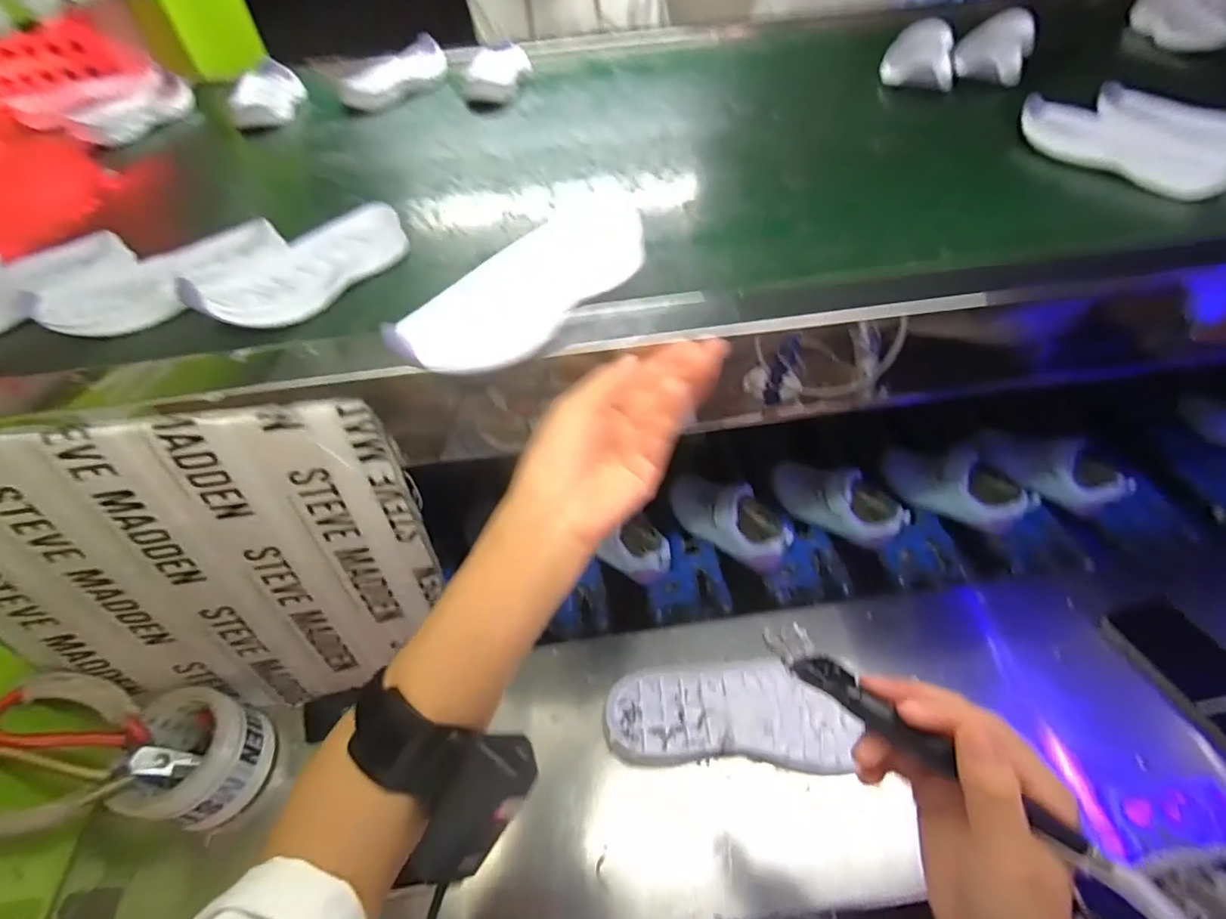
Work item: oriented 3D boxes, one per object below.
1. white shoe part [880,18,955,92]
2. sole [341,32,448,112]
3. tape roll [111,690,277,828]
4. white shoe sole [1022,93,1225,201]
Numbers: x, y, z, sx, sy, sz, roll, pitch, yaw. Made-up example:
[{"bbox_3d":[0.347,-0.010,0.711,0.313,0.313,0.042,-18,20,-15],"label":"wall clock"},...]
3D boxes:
[{"bbox_3d":[0.362,-0.475,0.658,0.075,0.031,0.160,16,53,16],"label":"white shoe part"},{"bbox_3d":[-0.277,-0.497,0.719,0.055,0.031,0.183,19,54,18],"label":"sole"},{"bbox_3d":[-0.350,0.254,0.484,0.093,0.067,0.101,-4,48,4],"label":"tape roll"},{"bbox_3d":[0.431,-0.273,0.483,0.061,0.029,0.178,-18,52,-11],"label":"white shoe sole"}]

